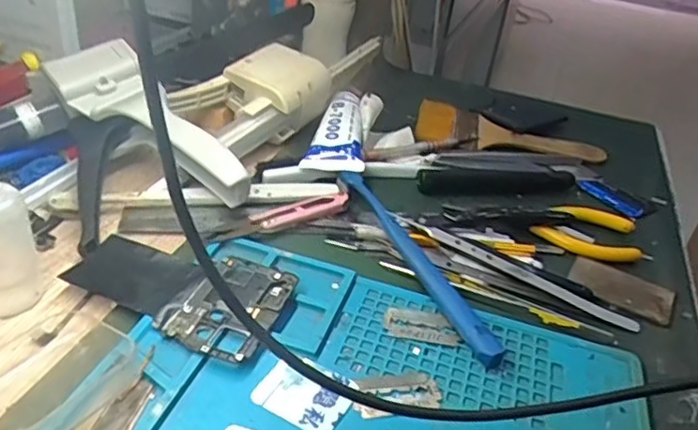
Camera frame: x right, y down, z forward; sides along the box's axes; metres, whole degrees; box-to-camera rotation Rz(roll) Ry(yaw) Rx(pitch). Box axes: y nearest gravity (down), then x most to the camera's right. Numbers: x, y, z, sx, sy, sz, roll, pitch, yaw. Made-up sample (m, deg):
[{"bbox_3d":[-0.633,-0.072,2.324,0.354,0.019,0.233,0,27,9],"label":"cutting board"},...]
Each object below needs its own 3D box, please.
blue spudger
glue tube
[{"bbox_3d":[0.037,0.023,0.359,0.013,0.015,0.174,-9,37,-24],"label":"blue spudger"},{"bbox_3d":[-0.007,-0.064,0.471,0.043,0.025,0.109,9,34,1],"label":"glue tube"}]

